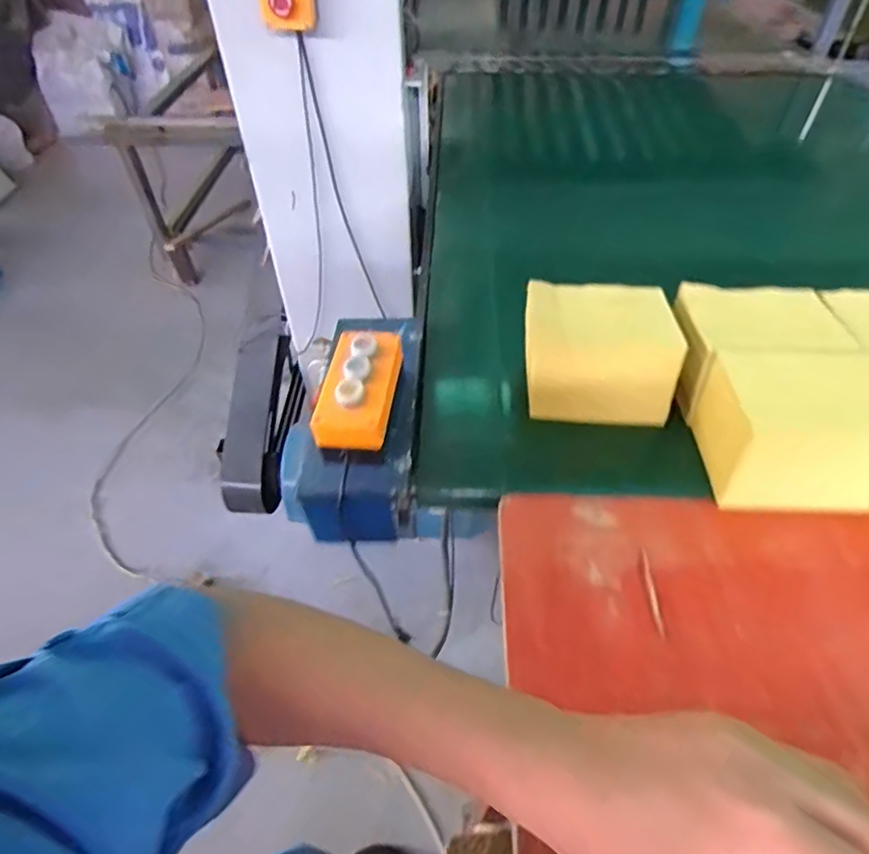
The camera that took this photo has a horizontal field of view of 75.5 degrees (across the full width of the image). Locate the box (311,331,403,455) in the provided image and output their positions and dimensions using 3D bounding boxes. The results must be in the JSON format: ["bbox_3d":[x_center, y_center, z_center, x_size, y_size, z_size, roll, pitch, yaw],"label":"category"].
[{"bbox_3d":[-0.083,-0.046,0.624,0.074,0.051,0.145,6,47,6],"label":"box"}]

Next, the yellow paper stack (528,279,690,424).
[{"bbox_3d":[0.194,-0.085,0.683,0.165,0.129,0.128,2,46,2],"label":"yellow paper stack"}]

